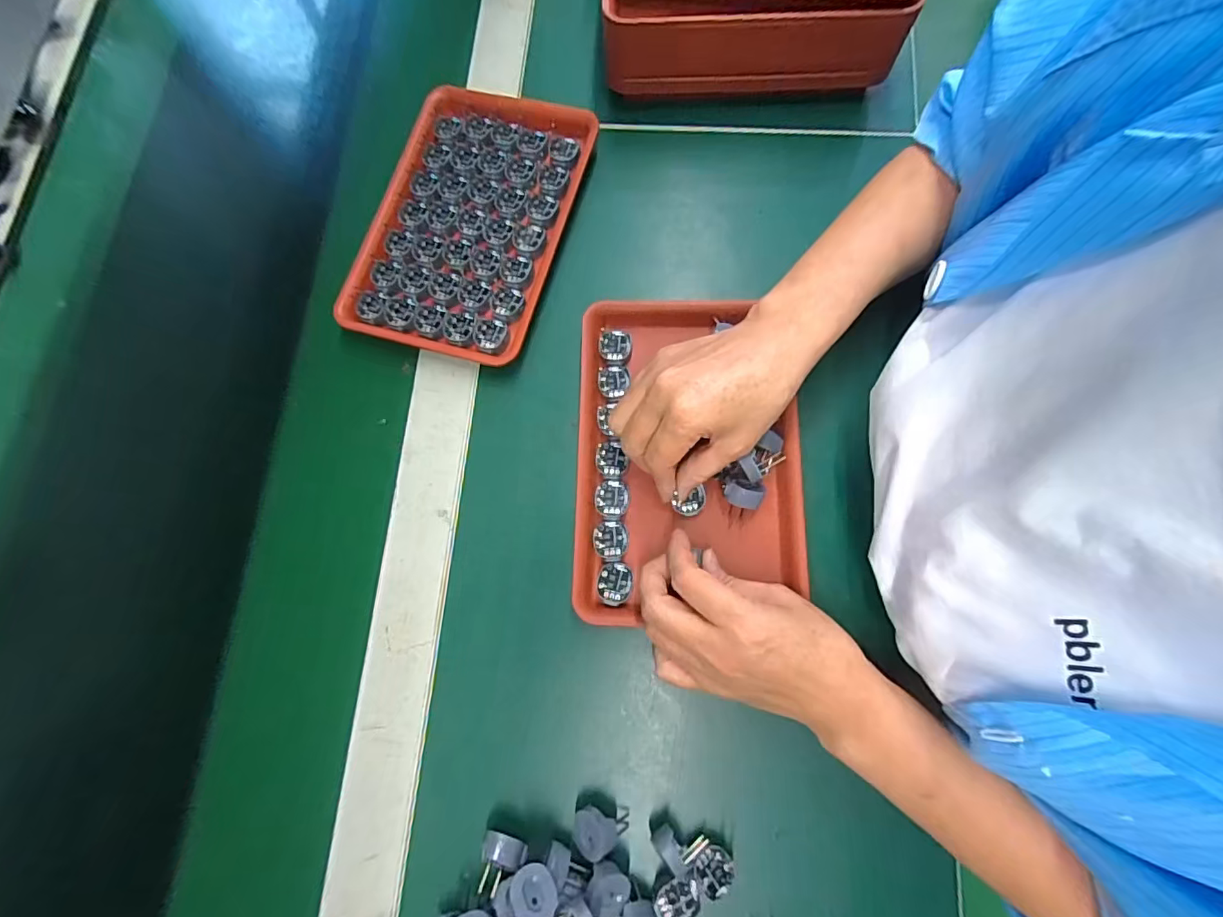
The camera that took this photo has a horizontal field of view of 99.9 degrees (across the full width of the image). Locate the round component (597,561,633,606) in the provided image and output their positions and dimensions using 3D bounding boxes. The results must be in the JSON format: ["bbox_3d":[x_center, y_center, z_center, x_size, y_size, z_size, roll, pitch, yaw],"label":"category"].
[{"bbox_3d":[0.002,0.087,0.359,0.024,0.007,0.029,3,78,2],"label":"round component"}]

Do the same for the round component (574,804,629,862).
[{"bbox_3d":[-0.009,0.236,0.329,0.029,0.026,0.027,-3,79,15],"label":"round component"}]

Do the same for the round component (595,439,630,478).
[{"bbox_3d":[0.000,0.000,0.380,0.023,0.005,0.027,-6,77,0],"label":"round component"}]

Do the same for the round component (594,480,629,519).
[{"bbox_3d":[0.001,0.029,0.374,0.024,0.005,0.027,3,78,2],"label":"round component"}]

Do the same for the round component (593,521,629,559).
[{"bbox_3d":[0.000,0.058,0.367,0.025,0.005,0.026,0,77,1],"label":"round component"}]

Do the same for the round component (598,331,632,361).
[{"bbox_3d":[0.003,-0.087,0.401,0.025,0.009,0.024,0,77,1],"label":"round component"}]

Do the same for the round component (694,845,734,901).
[{"bbox_3d":[0.063,0.255,0.320,0.024,0.017,0.023,0,77,1],"label":"round component"}]

